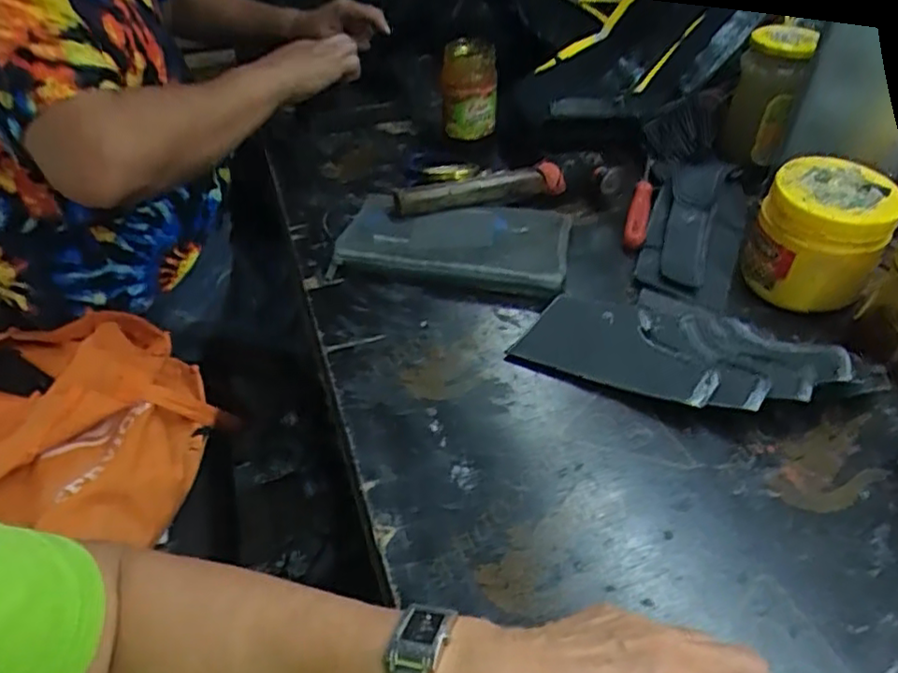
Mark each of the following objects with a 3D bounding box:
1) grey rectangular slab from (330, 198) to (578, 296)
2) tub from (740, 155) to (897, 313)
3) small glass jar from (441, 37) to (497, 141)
[{"bbox_3d":[0.007,-0.090,0.607,0.208,0.026,0.112,8,44,10],"label":"grey rectangular slab"},{"bbox_3d":[0.296,-0.083,0.518,0.090,0.088,0.086,-1,43,1],"label":"tub"},{"bbox_3d":[0.021,-0.260,0.682,0.058,0.109,0.066,-1,44,3],"label":"small glass jar"}]

